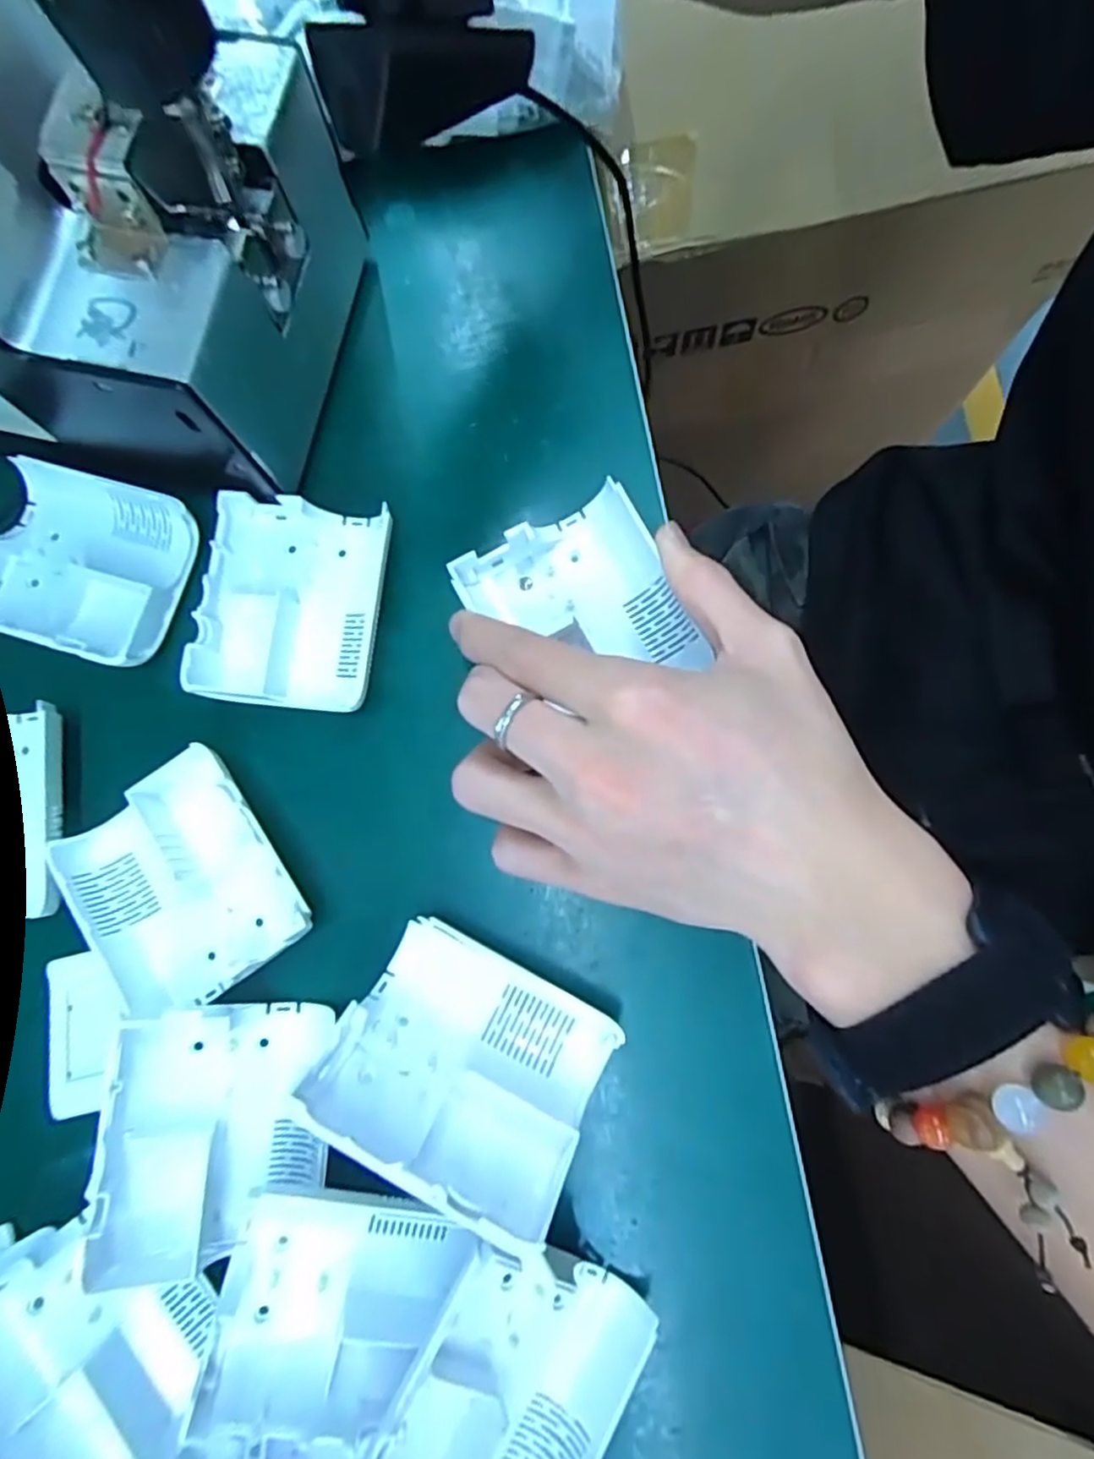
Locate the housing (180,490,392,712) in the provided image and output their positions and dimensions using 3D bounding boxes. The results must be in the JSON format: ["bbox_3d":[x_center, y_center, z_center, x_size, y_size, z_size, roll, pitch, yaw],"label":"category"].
[{"bbox_3d":[-0.097,-0.049,0.261,0.064,0.019,0.080,6,81,5],"label":"housing"}]

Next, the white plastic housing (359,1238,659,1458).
[{"bbox_3d":[-0.011,0.201,0.199,0.063,0.035,0.077,30,84,8],"label":"white plastic housing"}]

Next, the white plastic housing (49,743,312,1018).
[{"bbox_3d":[-0.131,0.056,0.241,0.070,0.014,0.078,-34,80,-2],"label":"white plastic housing"}]

